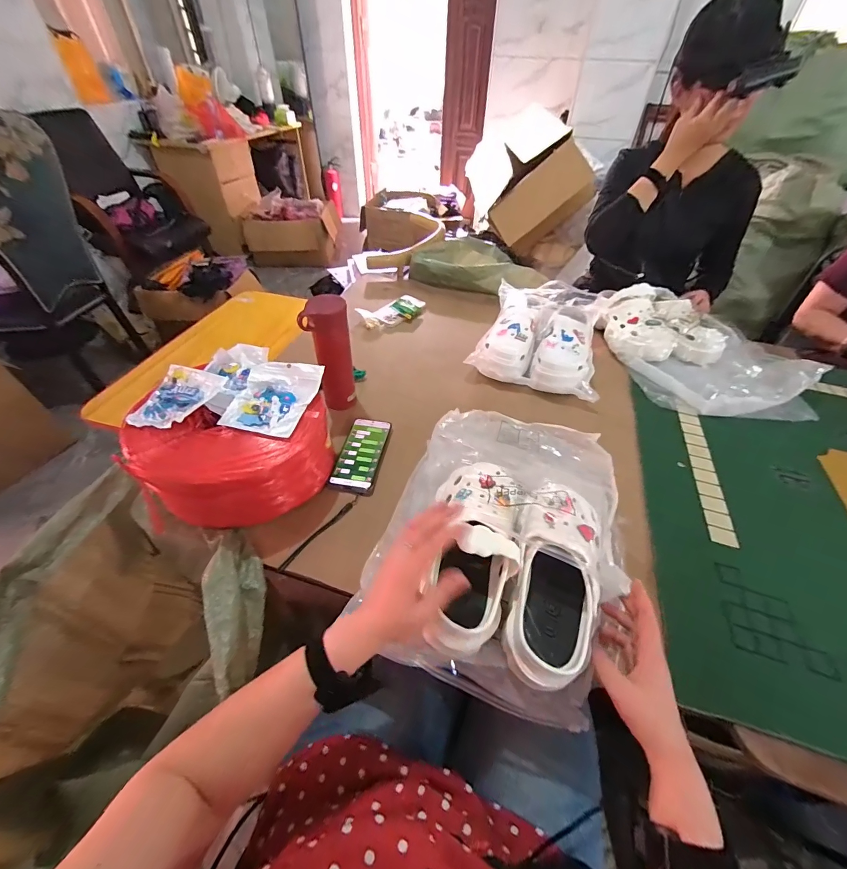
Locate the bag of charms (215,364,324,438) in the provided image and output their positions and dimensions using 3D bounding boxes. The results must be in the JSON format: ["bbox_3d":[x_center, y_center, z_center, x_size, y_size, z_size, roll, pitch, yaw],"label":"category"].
[{"bbox_3d":[-0.233,-0.061,0.581,0.116,0.027,0.134,10,47,8],"label":"bag of charms"}]

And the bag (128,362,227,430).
[{"bbox_3d":[-0.369,-0.054,0.557,0.096,0.030,0.108,15,48,13],"label":"bag"}]

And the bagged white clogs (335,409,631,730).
[{"bbox_3d":[0.126,0.108,0.563,0.313,0.125,0.466,15,49,10],"label":"bagged white clogs"}]

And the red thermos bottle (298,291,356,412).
[{"bbox_3d":[-0.170,-0.135,0.686,0.078,0.216,0.058,-11,48,-12],"label":"red thermos bottle"}]

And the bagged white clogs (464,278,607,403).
[{"bbox_3d":[0.292,-0.262,0.904,0.265,0.095,0.366,16,48,13],"label":"bagged white clogs"}]

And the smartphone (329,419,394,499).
[{"bbox_3d":[-0.109,0.033,0.676,0.077,0.009,0.170,8,47,6],"label":"smartphone"}]

